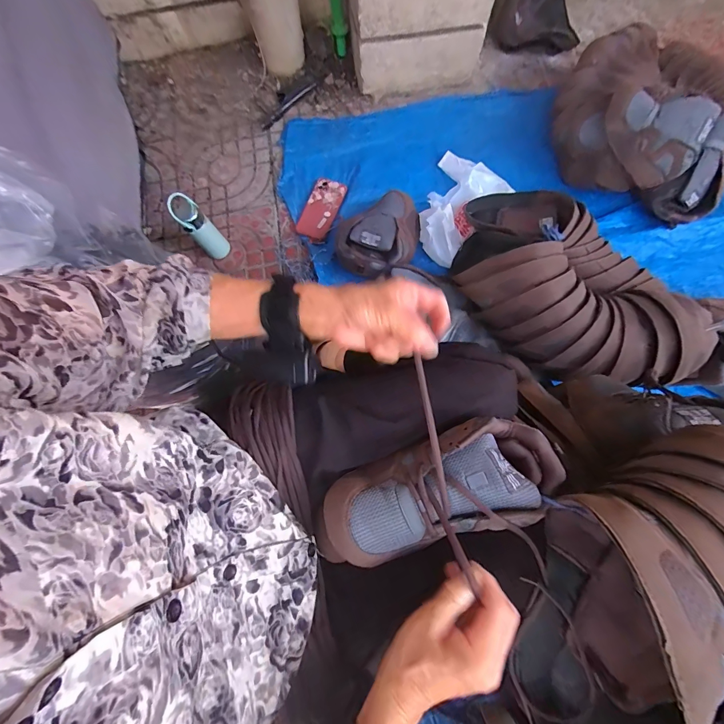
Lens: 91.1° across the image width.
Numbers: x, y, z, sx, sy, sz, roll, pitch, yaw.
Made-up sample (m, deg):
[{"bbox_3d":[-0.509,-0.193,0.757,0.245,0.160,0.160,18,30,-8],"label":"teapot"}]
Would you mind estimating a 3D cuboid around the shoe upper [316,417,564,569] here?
[{"bbox_3d":[0.069,0.125,0.344,0.239,0.063,0.094,-18,75,-4],"label":"shoe upper"}]

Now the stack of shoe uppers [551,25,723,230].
[{"bbox_3d":[0.626,-0.567,0.782,0.355,0.173,0.417,12,75,5],"label":"stack of shoe uppers"}]

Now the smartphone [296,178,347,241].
[{"bbox_3d":[-0.101,-0.380,0.879,0.076,0.011,0.169,22,74,-2],"label":"smartphone"}]

